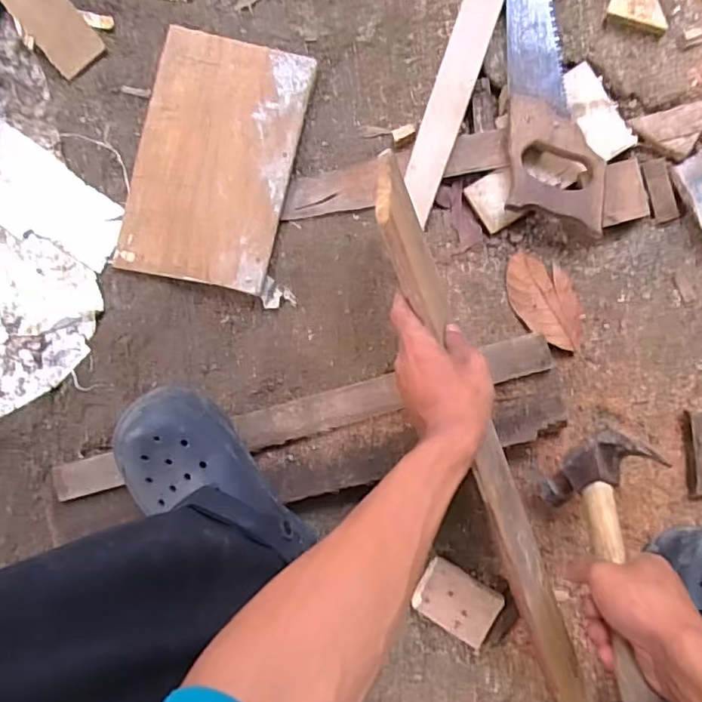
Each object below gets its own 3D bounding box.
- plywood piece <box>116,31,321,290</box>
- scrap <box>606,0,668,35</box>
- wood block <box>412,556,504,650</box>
[{"bbox_3d":[-0.151,-0.206,0.623,0.172,0.016,0.260,14,91,6],"label":"plywood piece"},{"bbox_3d":[0.299,-0.361,0.574,0.059,0.020,0.064,21,92,6],"label":"scrap"},{"bbox_3d":[0.109,0.256,0.579,0.075,0.023,0.059,25,93,6],"label":"wood block"}]

